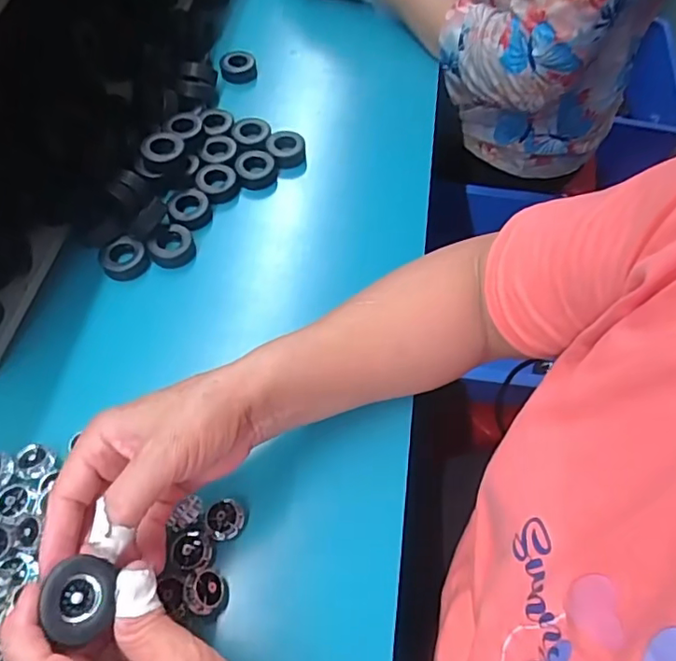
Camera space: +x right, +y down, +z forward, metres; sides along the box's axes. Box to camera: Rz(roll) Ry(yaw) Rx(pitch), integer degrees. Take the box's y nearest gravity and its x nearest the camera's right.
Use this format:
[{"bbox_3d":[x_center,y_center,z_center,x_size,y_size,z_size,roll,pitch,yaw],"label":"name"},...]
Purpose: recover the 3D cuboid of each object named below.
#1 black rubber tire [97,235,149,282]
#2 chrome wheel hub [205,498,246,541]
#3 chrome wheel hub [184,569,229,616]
[{"bbox_3d":[-0.178,-0.060,0.474,0.037,0.015,0.034,-22,63,-17],"label":"black rubber tire"},{"bbox_3d":[-0.071,0.120,0.363,0.024,0.012,0.024,-3,59,-6],"label":"chrome wheel hub"},{"bbox_3d":[-0.078,0.155,0.338,0.024,0.020,0.023,-35,67,-23],"label":"chrome wheel hub"}]

